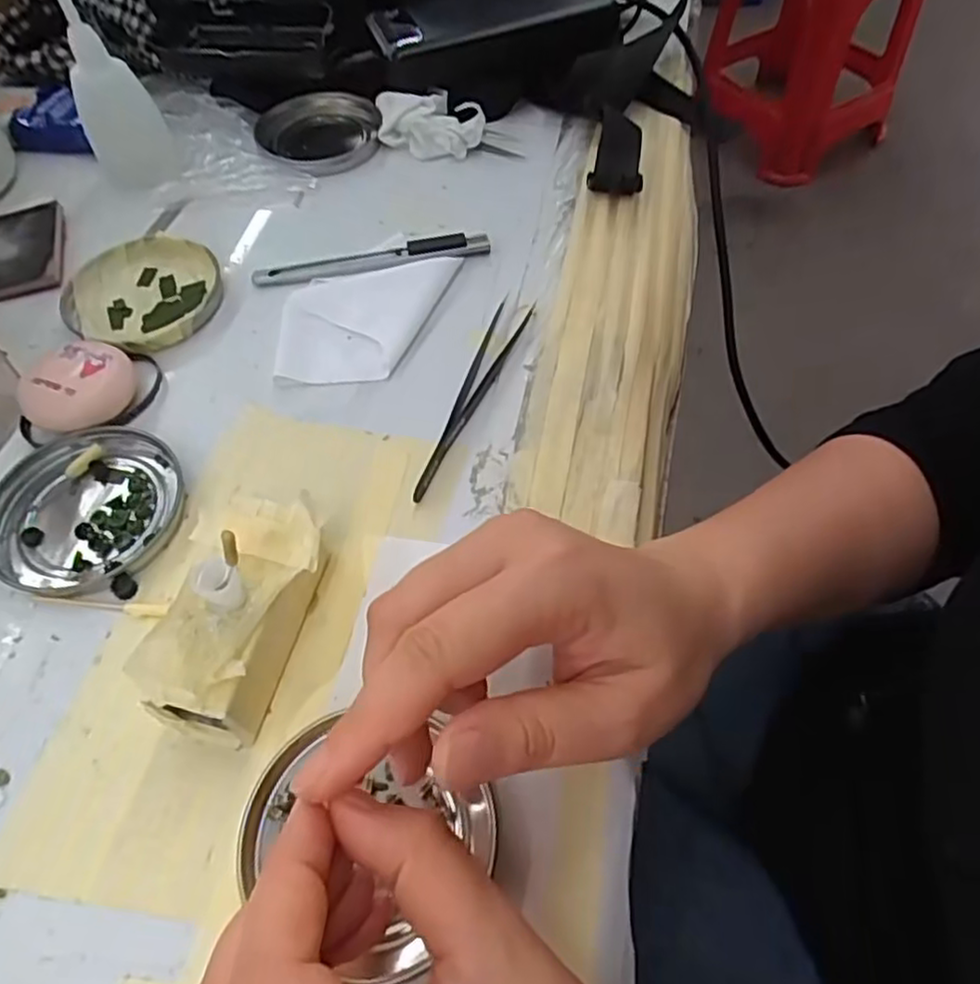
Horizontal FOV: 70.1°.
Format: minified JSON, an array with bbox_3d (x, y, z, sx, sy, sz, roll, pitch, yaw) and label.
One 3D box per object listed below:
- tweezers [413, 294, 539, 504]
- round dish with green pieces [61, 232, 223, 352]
[{"bbox_3d":[-0.010,-0.048,0.326,0.017,0.006,0.124,20,60,13],"label":"tweezers"},{"bbox_3d":[-0.179,-0.105,0.365,0.082,0.010,0.073,24,61,16],"label":"round dish with green pieces"}]

